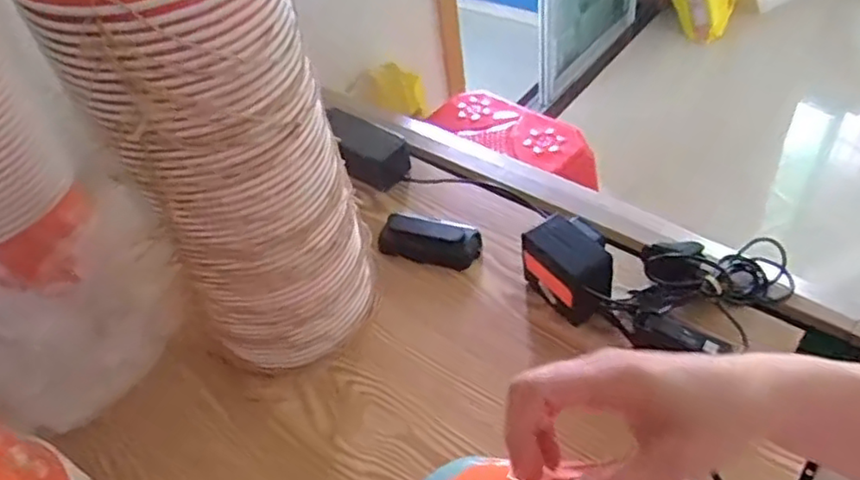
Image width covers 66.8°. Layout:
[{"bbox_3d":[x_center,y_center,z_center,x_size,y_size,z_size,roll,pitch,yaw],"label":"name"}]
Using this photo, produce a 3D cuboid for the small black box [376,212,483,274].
[{"bbox_3d":[0.000,-0.004,0.689,0.105,0.029,0.047,12,49,21],"label":"small black box"}]

